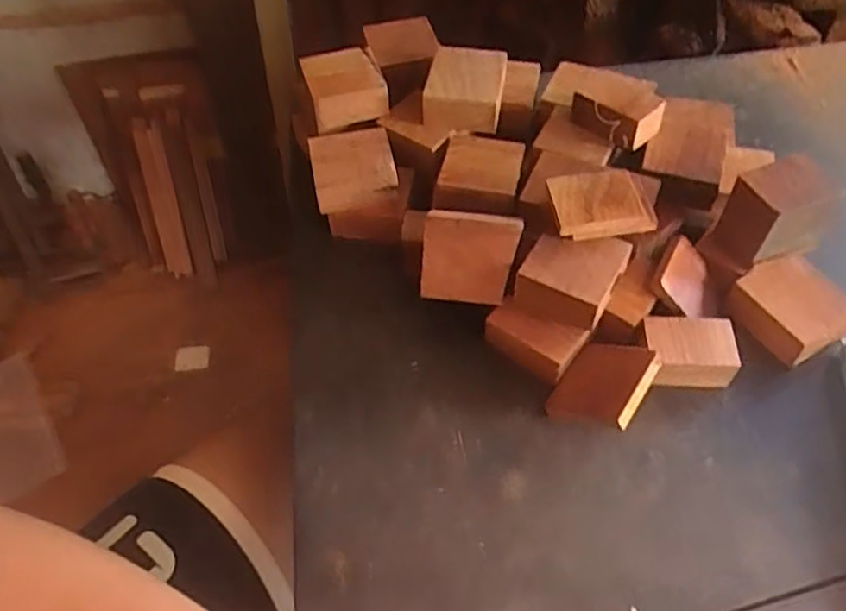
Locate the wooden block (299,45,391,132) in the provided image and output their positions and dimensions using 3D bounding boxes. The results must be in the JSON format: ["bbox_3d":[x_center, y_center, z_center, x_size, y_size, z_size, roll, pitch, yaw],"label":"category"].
[{"bbox_3d":[-0.064,-0.167,0.530,0.060,0.035,0.062,-21,55,-13],"label":"wooden block"}]

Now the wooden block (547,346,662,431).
[{"bbox_3d":[0.111,0.048,0.422,0.054,0.012,0.055,1,48,54],"label":"wooden block"}]

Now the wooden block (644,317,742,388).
[{"bbox_3d":[0.170,0.030,0.440,0.054,0.031,0.040,-2,53,1],"label":"wooden block"}]

